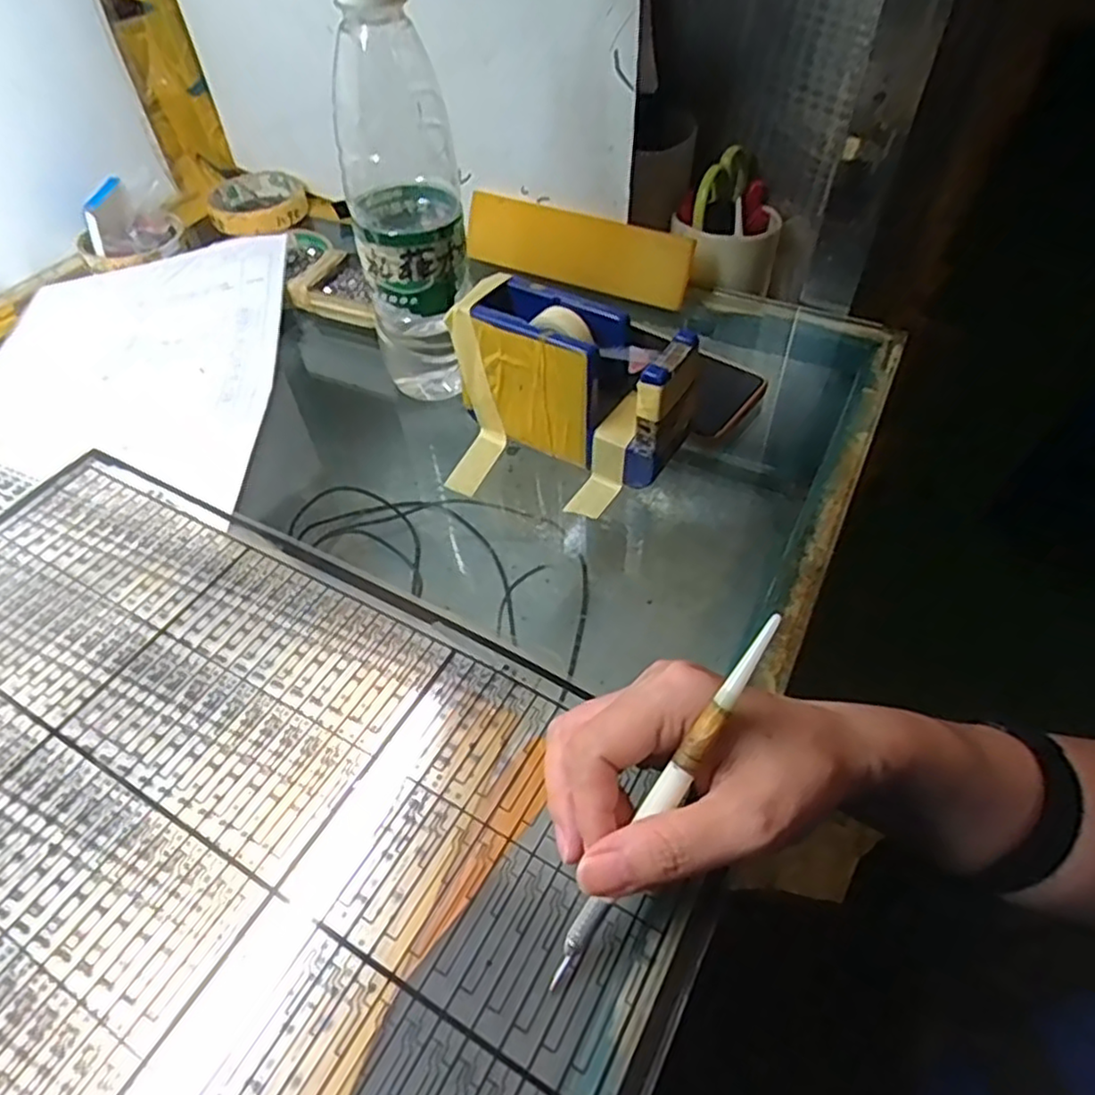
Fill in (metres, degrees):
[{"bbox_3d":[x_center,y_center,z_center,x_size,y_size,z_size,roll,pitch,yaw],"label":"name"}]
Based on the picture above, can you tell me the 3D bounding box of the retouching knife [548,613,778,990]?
[{"bbox_3d":[0.040,0.089,0.244,0.008,0.008,0.152,34,98,27],"label":"retouching knife"}]

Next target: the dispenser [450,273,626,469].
[{"bbox_3d":[-0.003,-0.103,0.409,0.095,0.076,0.048,23,56,21],"label":"dispenser"}]

